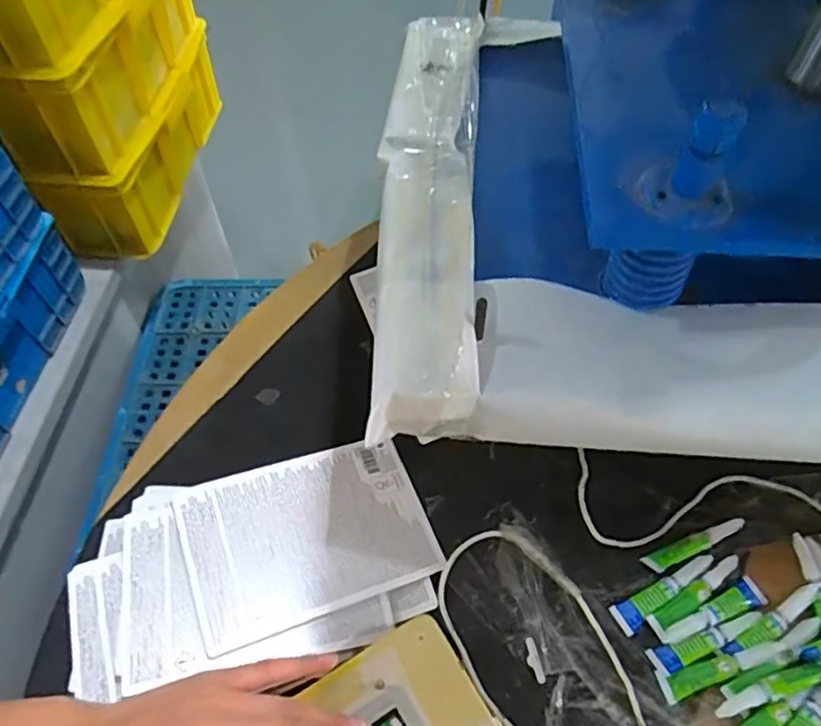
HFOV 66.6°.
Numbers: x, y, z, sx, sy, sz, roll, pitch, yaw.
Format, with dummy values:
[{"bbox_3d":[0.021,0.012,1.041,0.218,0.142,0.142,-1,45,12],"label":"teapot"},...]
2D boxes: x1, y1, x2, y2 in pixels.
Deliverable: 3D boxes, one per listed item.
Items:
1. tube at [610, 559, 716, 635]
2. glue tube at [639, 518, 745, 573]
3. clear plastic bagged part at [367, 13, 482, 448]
[{"bbox_3d":[0.178,0.159,0.435,0.082,0.008,0.019,-25,60,-16],"label":"tube"},{"bbox_3d":[0.208,0.131,0.451,0.083,0.006,0.013,-18,59,-12],"label":"glue tube"},{"bbox_3d":[0.012,-0.130,0.451,0.069,0.048,0.392,3,57,2],"label":"clear plastic bagged part"}]

